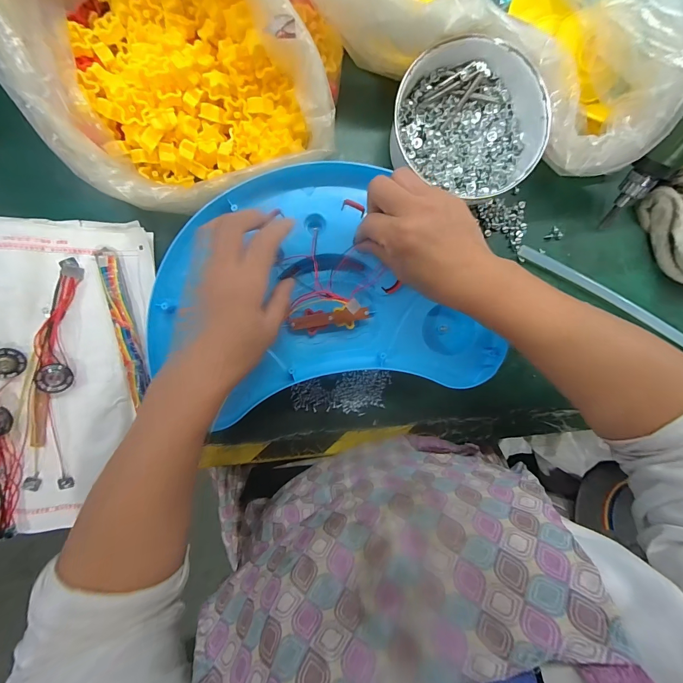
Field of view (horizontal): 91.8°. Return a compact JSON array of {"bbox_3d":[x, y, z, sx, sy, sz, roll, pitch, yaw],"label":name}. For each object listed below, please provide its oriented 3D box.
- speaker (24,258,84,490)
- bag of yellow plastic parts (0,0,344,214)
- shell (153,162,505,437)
[{"bbox_3d":[-0.273,0.031,0.315,0.036,0.020,0.213,3,94,-4],"label":"speaker"},{"bbox_3d":[-0.139,-0.250,0.265,0.257,0.099,0.239,-24,95,-2],"label":"bag of yellow plastic parts"},{"bbox_3d":[-0.017,-0.050,0.323,0.326,0.041,0.225,-8,94,-3],"label":"shell"}]

